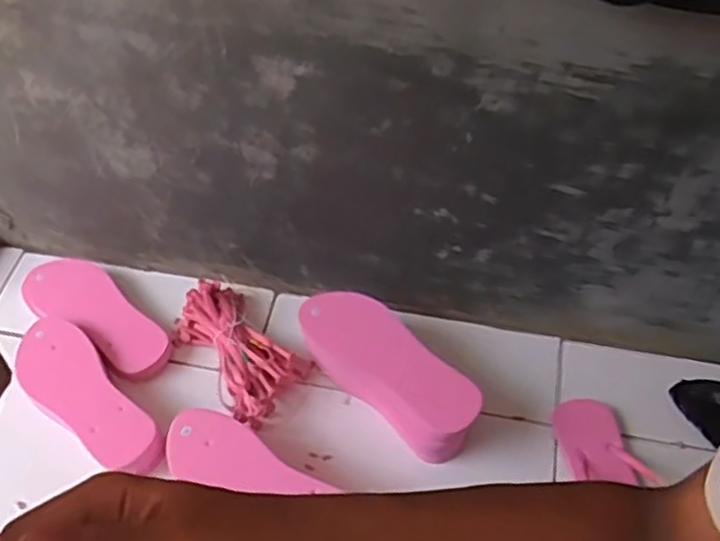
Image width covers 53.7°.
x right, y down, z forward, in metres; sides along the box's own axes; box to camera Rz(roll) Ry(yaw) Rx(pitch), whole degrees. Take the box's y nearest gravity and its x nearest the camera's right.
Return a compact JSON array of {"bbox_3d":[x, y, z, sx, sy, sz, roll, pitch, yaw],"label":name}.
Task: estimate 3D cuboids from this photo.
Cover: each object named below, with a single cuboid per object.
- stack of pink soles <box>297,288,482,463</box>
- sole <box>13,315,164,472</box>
[{"bbox_3d":[0.035,0.127,0.886,0.097,0.107,0.256,-38,60,-25],"label":"stack of pink soles"},{"bbox_3d":[-0.345,0.160,0.885,0.096,0.028,0.262,-34,59,-23],"label":"sole"}]

